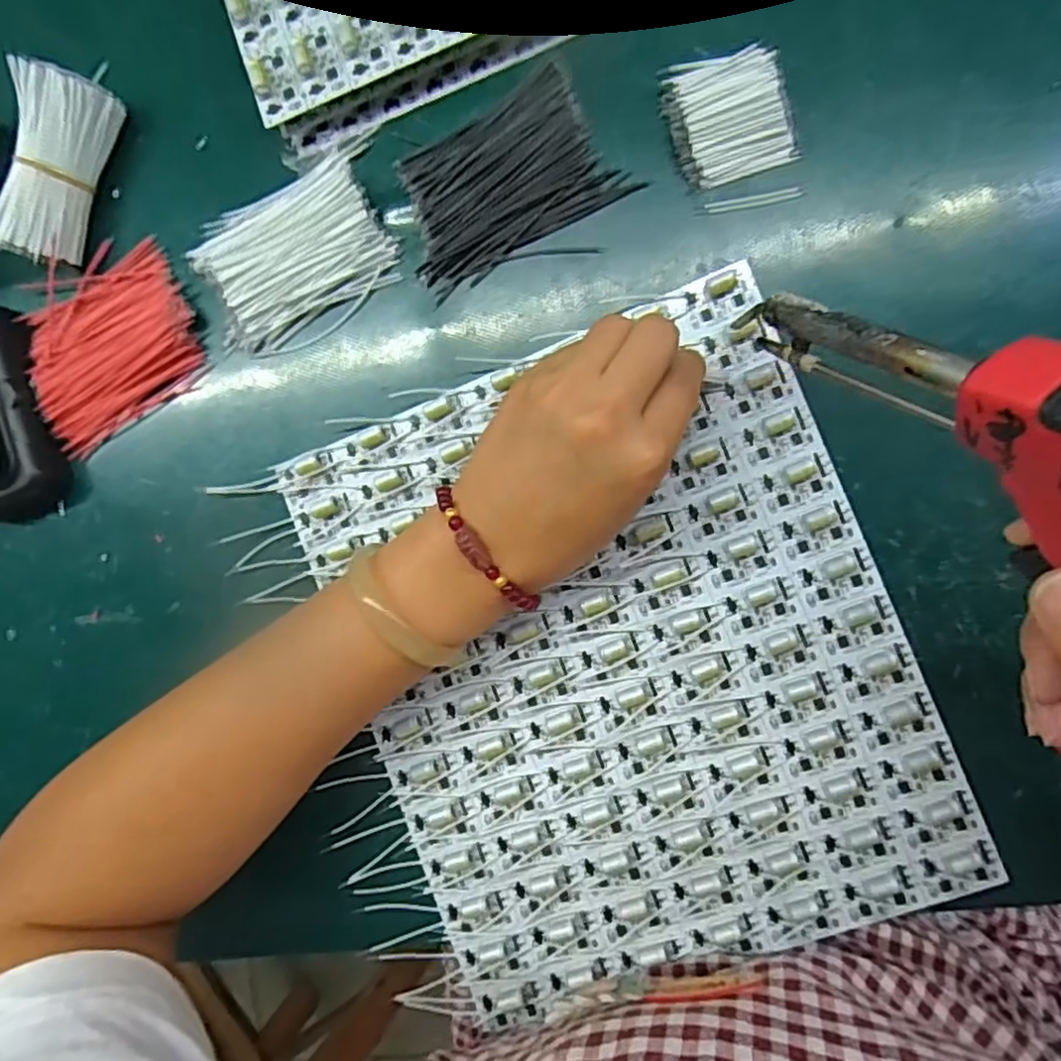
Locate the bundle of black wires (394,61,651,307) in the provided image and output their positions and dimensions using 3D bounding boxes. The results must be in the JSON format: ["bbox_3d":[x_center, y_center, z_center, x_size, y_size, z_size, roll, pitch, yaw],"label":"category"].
[{"bbox_3d":[-0.011,-0.160,0.312,0.100,0.011,0.072,-20,93,10],"label":"bundle of black wires"}]

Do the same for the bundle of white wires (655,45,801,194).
[{"bbox_3d":[0.087,-0.184,0.297,0.051,0.010,0.055,-14,94,10],"label":"bundle of white wires"}]

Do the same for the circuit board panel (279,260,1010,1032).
[{"bbox_3d":[0.039,0.059,0.313,0.241,0.013,0.285,-22,89,8],"label":"circuit board panel"}]

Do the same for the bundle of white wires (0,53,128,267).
[{"bbox_3d":[-0.234,-0.178,0.333,0.036,0.032,0.090,16,98,7],"label":"bundle of white wires"}]

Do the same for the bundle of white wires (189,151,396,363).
[{"bbox_3d":[-0.116,-0.131,0.330,0.094,0.011,0.073,-22,92,10],"label":"bundle of white wires"}]

